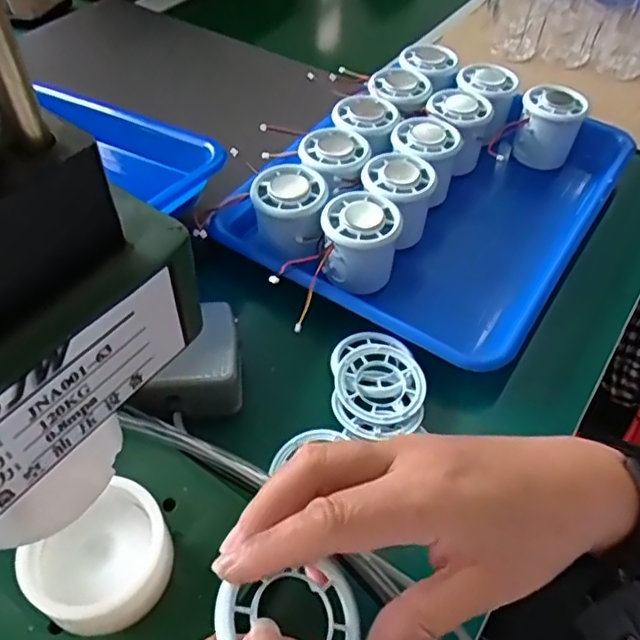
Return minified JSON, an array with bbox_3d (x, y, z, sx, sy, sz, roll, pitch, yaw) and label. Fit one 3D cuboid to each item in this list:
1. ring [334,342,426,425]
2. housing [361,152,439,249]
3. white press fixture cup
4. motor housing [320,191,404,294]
[{"bbox_3d":[0.038,0.041,0.389,0.057,0.006,0.056,0,54,-1],"label":"ring"},{"bbox_3d":[0.062,-0.092,0.491,0.059,0.069,0.059,1,50,-1],"label":"housing"},{"bbox_3d":[-0.095,0.107,0.270,0.053,0.032,0.058,1,50,-1],"label":"white press fixture cup"},{"bbox_3d":[0.030,-0.054,0.454,0.054,0.063,0.051,9,50,7],"label":"motor housing"}]

